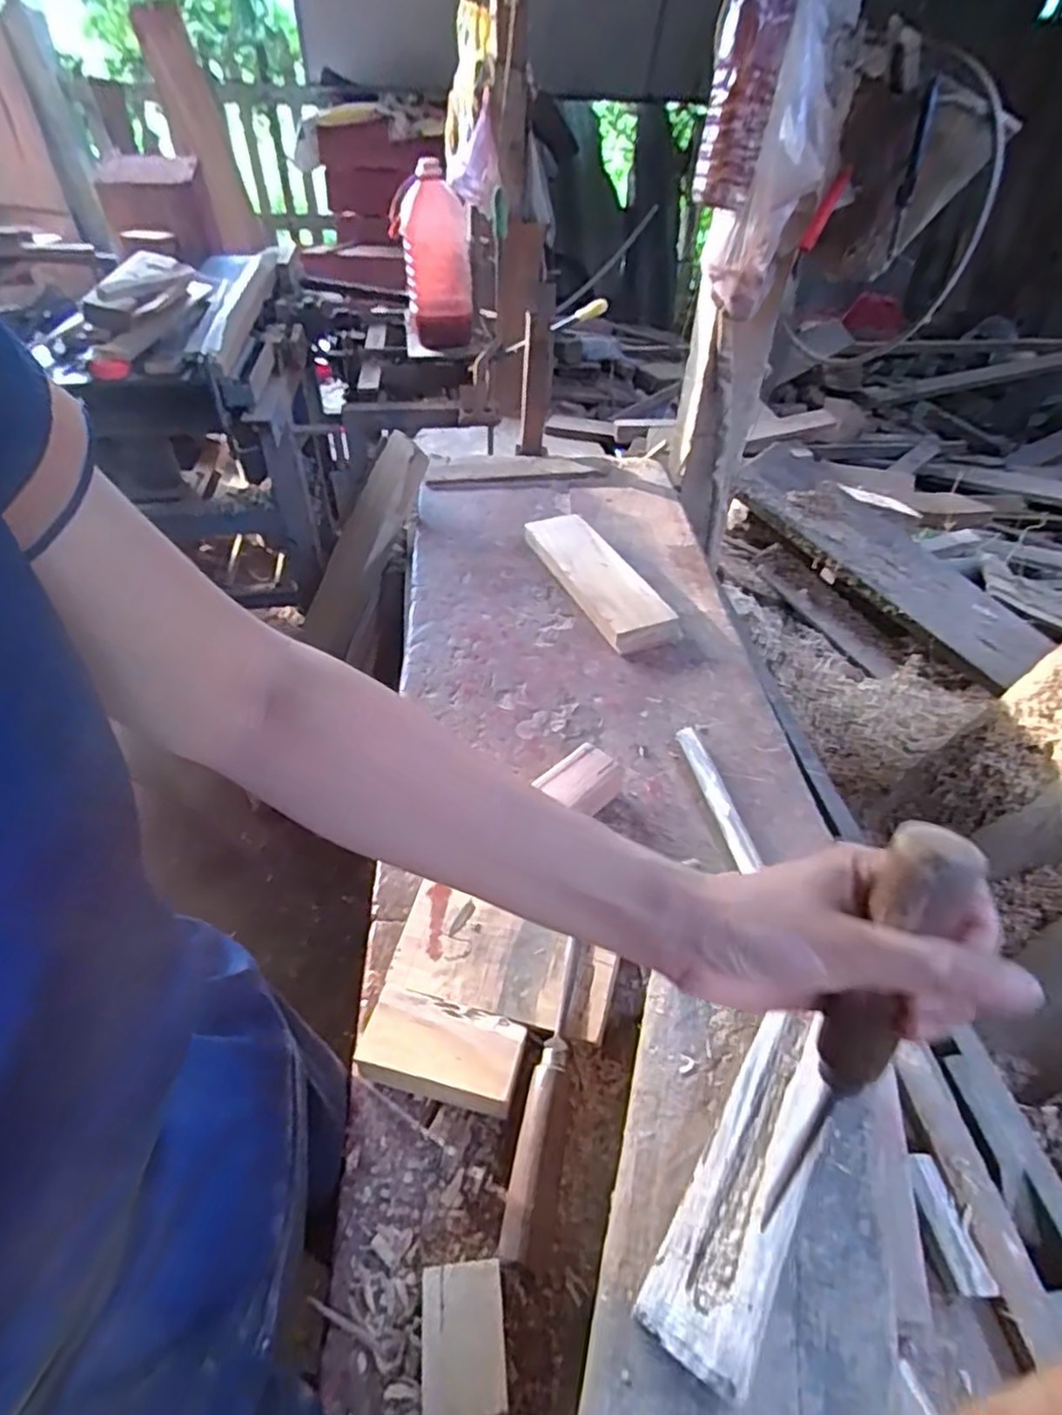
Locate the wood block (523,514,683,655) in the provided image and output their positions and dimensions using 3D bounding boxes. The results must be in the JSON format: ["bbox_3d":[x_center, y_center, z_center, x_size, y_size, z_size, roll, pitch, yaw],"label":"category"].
[{"bbox_3d":[0.107,-0.205,1.078,0.112,0.036,0.351,-16,48,-17],"label":"wood block"}]

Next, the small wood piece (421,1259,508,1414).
[{"bbox_3d":[-0.044,0.412,0.447,0.052,0.022,0.075,-4,45,-5],"label":"small wood piece"}]

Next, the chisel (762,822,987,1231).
[{"bbox_3d":[0.139,0.143,0.294,0.038,0.204,0.029,19,21,17],"label":"chisel"}]

